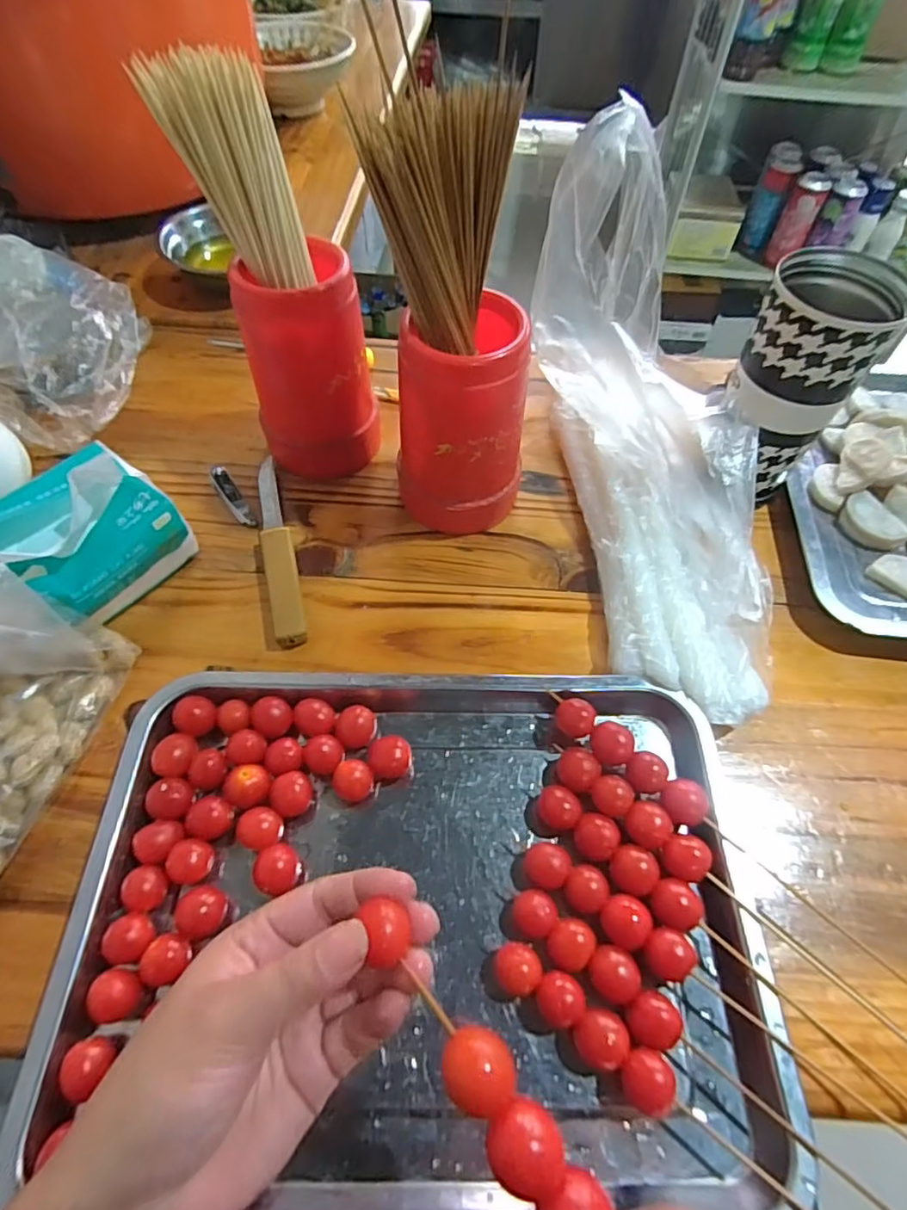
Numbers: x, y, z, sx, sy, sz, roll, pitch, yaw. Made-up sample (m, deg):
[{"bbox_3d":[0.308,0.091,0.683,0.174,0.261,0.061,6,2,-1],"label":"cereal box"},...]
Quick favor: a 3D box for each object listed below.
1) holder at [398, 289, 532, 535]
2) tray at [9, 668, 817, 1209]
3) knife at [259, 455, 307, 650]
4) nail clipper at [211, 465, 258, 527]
[{"bbox_3d":[0.006,-0.128,0.414,0.086,0.148,0.076,3,58,1],"label":"holder"},{"bbox_3d":[-0.016,0.158,0.308,0.336,0.027,0.259,2,58,0],"label":"tray"},{"bbox_3d":[-0.132,-0.045,0.440,0.022,0.016,0.174,-14,59,-9],"label":"knife"},{"bbox_3d":[-0.177,-0.086,0.468,0.013,0.005,0.063,-31,76,-19],"label":"nail clipper"}]

